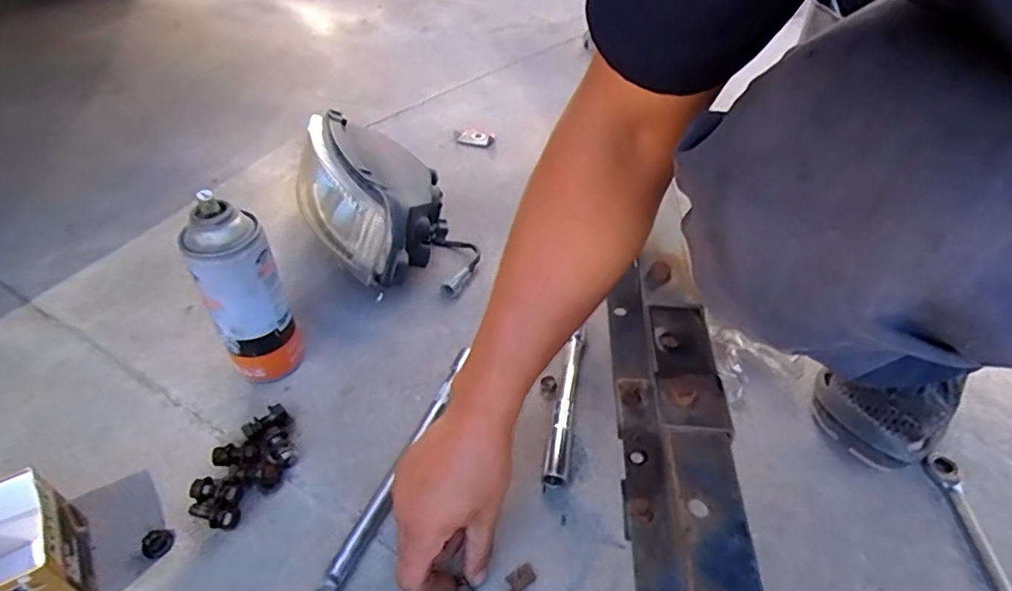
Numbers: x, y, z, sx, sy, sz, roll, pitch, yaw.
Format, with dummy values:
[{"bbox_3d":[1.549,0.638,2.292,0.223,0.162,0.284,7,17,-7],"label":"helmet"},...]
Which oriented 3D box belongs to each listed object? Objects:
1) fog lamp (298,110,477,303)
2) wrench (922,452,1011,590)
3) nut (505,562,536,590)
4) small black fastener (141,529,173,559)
[{"bbox_3d":[-0.141,-0.110,0.674,0.170,0.127,0.261,-17,47,-18],"label":"fog lamp"},{"bbox_3d":[0.370,0.208,0.442,0.028,0.008,0.187,3,44,2],"label":"wrench"},{"bbox_3d":[0.009,0.215,0.430,0.018,0.006,0.034,25,49,22],"label":"nut"},{"bbox_3d":[-0.265,0.188,0.437,0.020,0.007,0.019,-26,50,-25],"label":"small black fastener"}]

